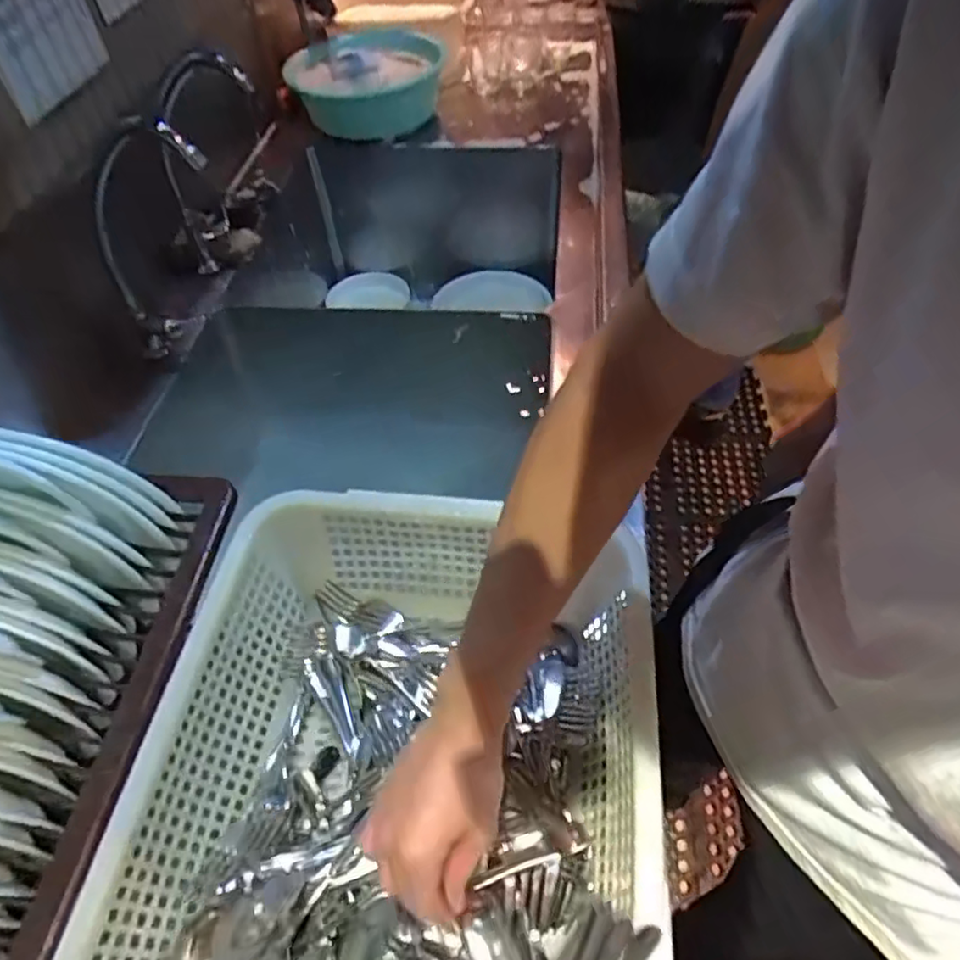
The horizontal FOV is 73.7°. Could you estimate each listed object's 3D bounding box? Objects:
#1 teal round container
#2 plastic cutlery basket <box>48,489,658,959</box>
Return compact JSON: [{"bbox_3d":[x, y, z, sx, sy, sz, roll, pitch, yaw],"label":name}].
[{"bbox_3d":[-0.195,-0.722,1.168,0.282,0.102,0.246,-18,53,-11],"label":"teal round container"},{"bbox_3d":[-0.060,0.221,0.473,0.357,0.122,0.428,2,52,4],"label":"plastic cutlery basket"}]

